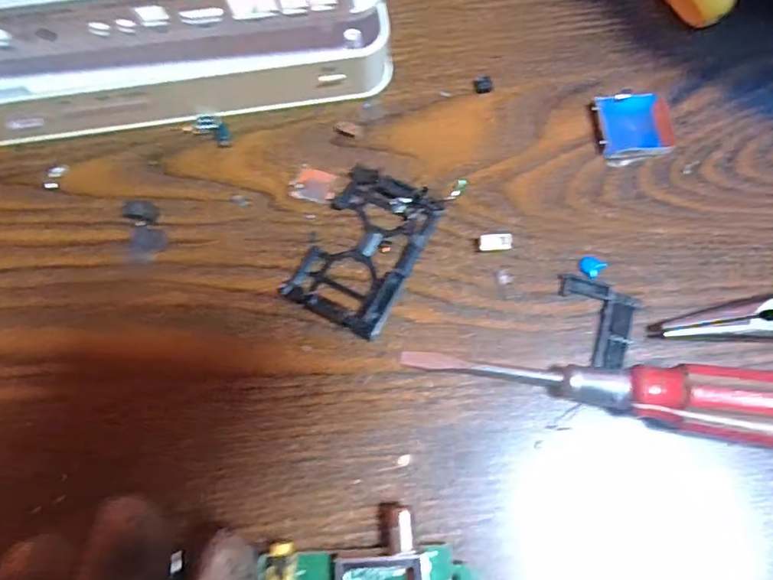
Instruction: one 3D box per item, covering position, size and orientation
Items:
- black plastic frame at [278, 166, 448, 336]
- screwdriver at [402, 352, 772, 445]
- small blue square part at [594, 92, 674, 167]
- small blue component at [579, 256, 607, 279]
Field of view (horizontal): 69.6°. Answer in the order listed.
[{"bbox_3d":[-0.008,-0.016,0.216,0.040,0.006,0.061,25,75,8],"label":"black plastic frame"},{"bbox_3d":[0.076,0.034,0.194,0.138,0.017,0.022,5,73,15],"label":"screwdriver"},{"bbox_3d":[0.103,-0.069,0.231,0.030,0.004,0.032,-10,73,-2],"label":"small blue square part"},{"bbox_3d":[0.079,-0.010,0.214,0.009,0.004,0.008,43,78,11],"label":"small blue component"}]

